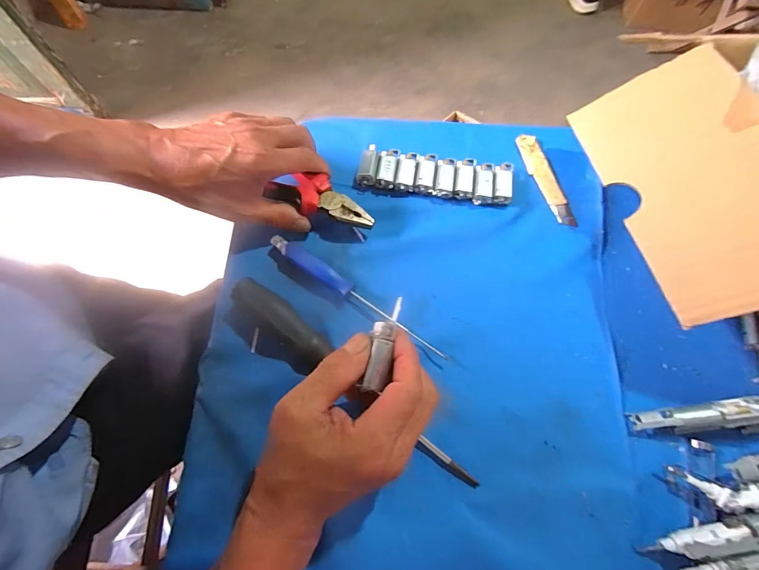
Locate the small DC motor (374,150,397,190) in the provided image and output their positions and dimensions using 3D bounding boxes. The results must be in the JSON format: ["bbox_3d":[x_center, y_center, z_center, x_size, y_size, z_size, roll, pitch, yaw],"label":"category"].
[{"bbox_3d":[0.008,-0.123,0.384,0.019,0.011,0.047,8,68,2],"label":"small DC motor"}]

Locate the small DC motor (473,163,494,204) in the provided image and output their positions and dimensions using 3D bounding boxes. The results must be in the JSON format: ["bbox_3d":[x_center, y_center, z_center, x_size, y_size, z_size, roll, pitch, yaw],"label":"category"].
[{"bbox_3d":[0.109,-0.108,0.382,0.020,0.009,0.047,8,68,2],"label":"small DC motor"}]

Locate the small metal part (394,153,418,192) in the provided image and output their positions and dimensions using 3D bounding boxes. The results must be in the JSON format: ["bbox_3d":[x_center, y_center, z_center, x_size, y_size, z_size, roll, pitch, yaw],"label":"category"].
[{"bbox_3d":[0.029,-0.120,0.386,0.020,0.012,0.046,10,68,3],"label":"small metal part"}]

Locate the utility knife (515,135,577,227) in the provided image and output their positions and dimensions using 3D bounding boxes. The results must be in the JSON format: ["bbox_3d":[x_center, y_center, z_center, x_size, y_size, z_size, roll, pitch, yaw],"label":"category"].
[{"bbox_3d":[0.180,-0.115,0.394,0.025,0.009,0.115,-13,69,-6],"label":"utility knife"}]

